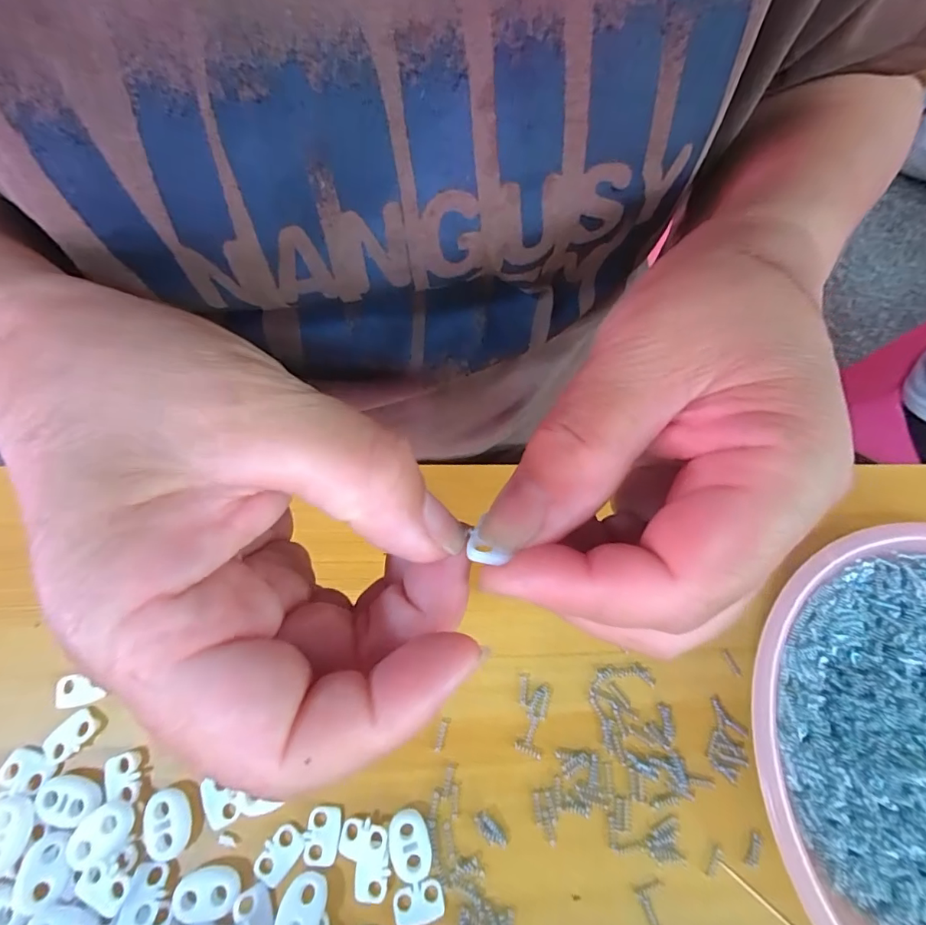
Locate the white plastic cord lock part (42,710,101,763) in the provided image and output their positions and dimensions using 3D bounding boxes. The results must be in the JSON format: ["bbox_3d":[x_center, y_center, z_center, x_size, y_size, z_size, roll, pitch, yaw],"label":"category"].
[{"bbox_3d":[-0.153,0.107,0.182,0.010,0.004,0.019,36,70,9],"label":"white plastic cord lock part"}]

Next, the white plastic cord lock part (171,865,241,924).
[{"bbox_3d":[-0.092,0.154,0.167,0.022,0.004,0.014,-7,69,-7],"label":"white plastic cord lock part"}]

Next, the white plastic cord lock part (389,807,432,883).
[{"bbox_3d":[-0.020,0.146,0.179,0.013,0.005,0.023,-16,71,-11],"label":"white plastic cord lock part"}]

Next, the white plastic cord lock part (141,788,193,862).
[{"bbox_3d":[-0.110,0.134,0.174,0.015,0.004,0.022,-12,70,-9],"label":"white plastic cord lock part"}]

